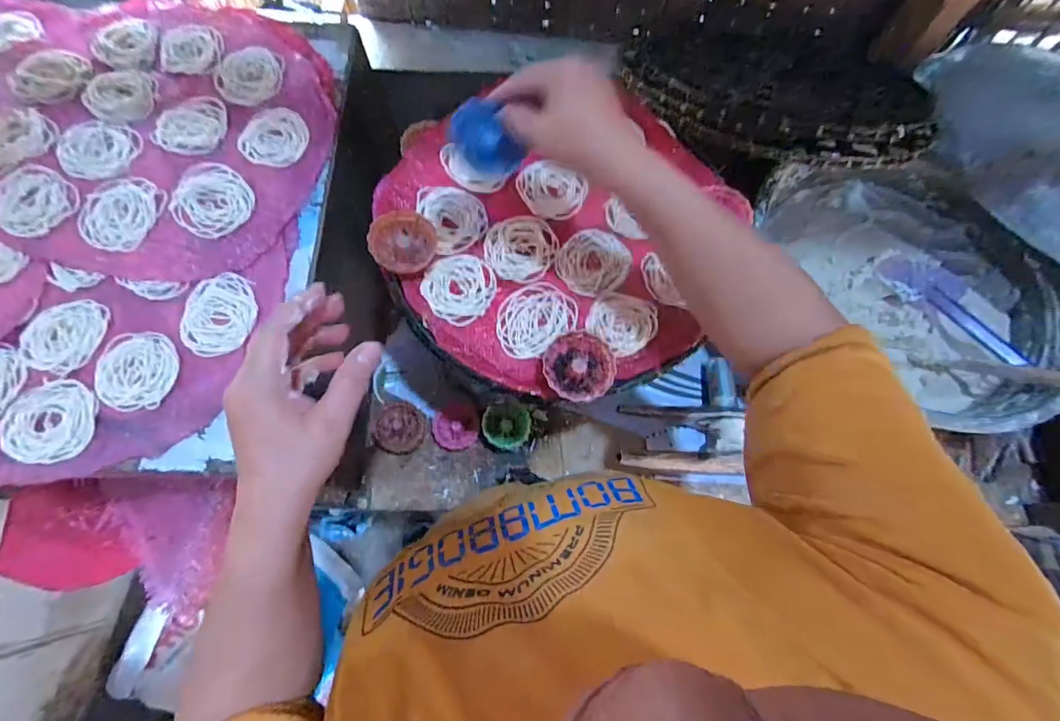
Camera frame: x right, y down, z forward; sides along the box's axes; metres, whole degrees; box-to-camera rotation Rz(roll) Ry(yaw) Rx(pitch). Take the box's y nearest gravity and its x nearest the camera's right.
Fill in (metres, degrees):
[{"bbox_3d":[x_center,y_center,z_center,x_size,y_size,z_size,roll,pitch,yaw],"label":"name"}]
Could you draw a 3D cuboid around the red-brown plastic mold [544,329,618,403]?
[{"bbox_3d":[0.043,0.006,0.422,0.061,0.026,0.062,1,72,-2],"label":"red-brown plastic mold"}]

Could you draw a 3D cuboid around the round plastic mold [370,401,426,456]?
[{"bbox_3d":[-0.176,0.089,0.636,0.064,0.028,0.066,21,73,4],"label":"round plastic mold"}]

